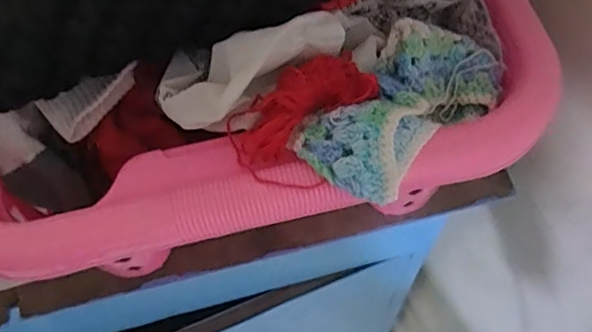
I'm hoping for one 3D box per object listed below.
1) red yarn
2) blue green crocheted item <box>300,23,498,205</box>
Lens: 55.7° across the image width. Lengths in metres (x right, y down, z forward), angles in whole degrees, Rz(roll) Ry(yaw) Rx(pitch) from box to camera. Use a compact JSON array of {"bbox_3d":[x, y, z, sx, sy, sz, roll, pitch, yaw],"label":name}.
[{"bbox_3d":[0.004,-0.036,0.326,0.085,0.026,0.041,-27,66,-10],"label":"red yarn"},{"bbox_3d":[0.068,-0.042,0.336,0.071,0.039,0.149,39,56,19],"label":"blue green crocheted item"}]

